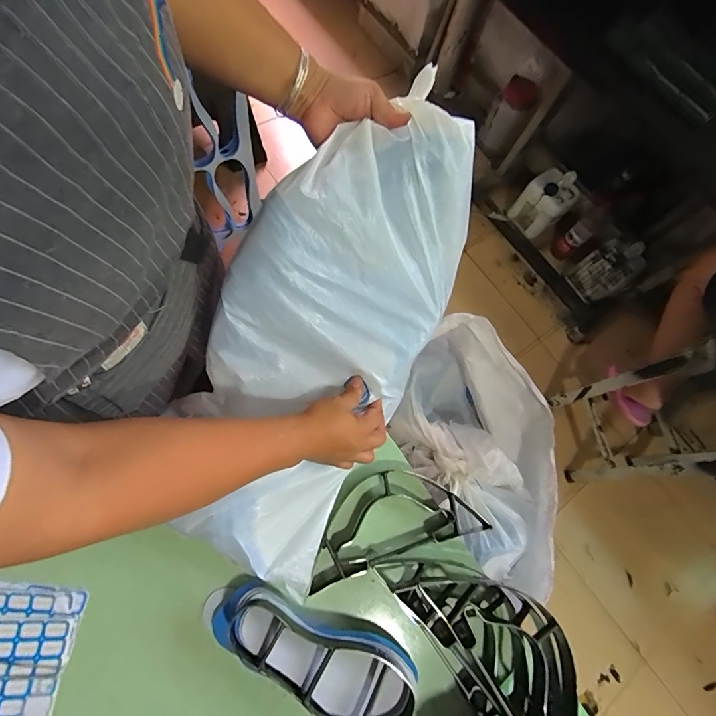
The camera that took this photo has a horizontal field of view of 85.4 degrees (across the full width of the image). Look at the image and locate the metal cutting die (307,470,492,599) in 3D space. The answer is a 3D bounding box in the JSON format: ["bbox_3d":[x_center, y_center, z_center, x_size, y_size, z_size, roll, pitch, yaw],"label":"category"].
[{"bbox_3d":[0.049,0.235,0.581,0.279,0.029,0.125,-14,62,-12],"label":"metal cutting die"}]

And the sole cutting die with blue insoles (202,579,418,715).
[{"bbox_3d":[-0.067,0.376,0.503,0.284,0.068,0.102,23,61,9],"label":"sole cutting die with blue insoles"}]

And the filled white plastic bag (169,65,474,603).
[{"bbox_3d":[-0.050,-0.014,0.475,0.227,0.140,0.600,25,100,10],"label":"filled white plastic bag"}]

